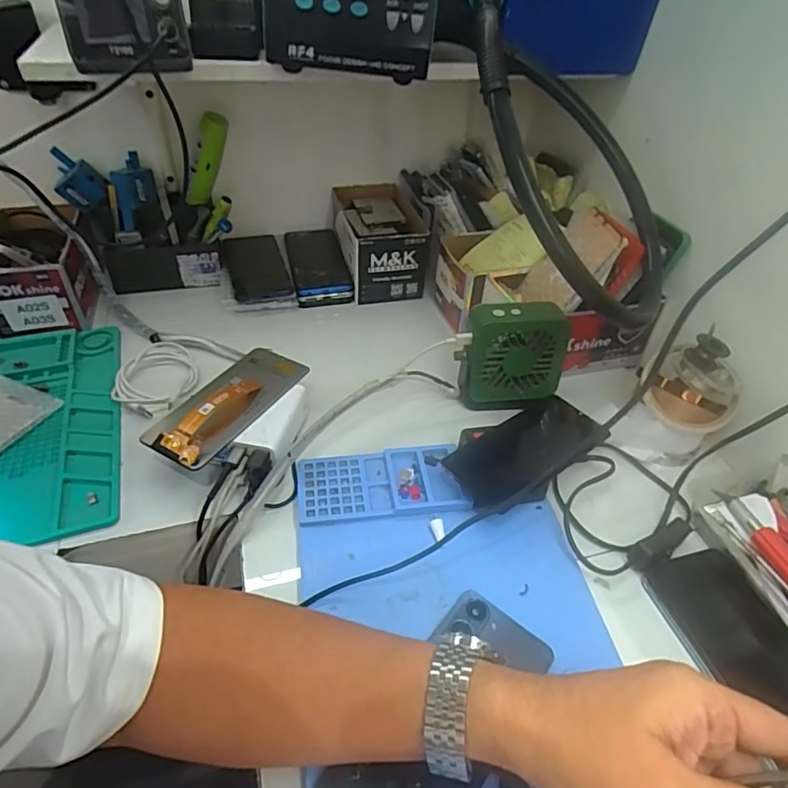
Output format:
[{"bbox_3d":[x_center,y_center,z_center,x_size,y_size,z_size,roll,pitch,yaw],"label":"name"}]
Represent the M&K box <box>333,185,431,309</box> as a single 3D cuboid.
[{"bbox_3d":[-0.018,-0.223,0.739,0.114,0.079,0.190,-7,44,-8],"label":"M&K box"}]

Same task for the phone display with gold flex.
[{"bbox_3d":[-0.150,0.003,0.487,0.070,0.016,0.150,25,45,18],"label":"phone display with gold flex"}]

